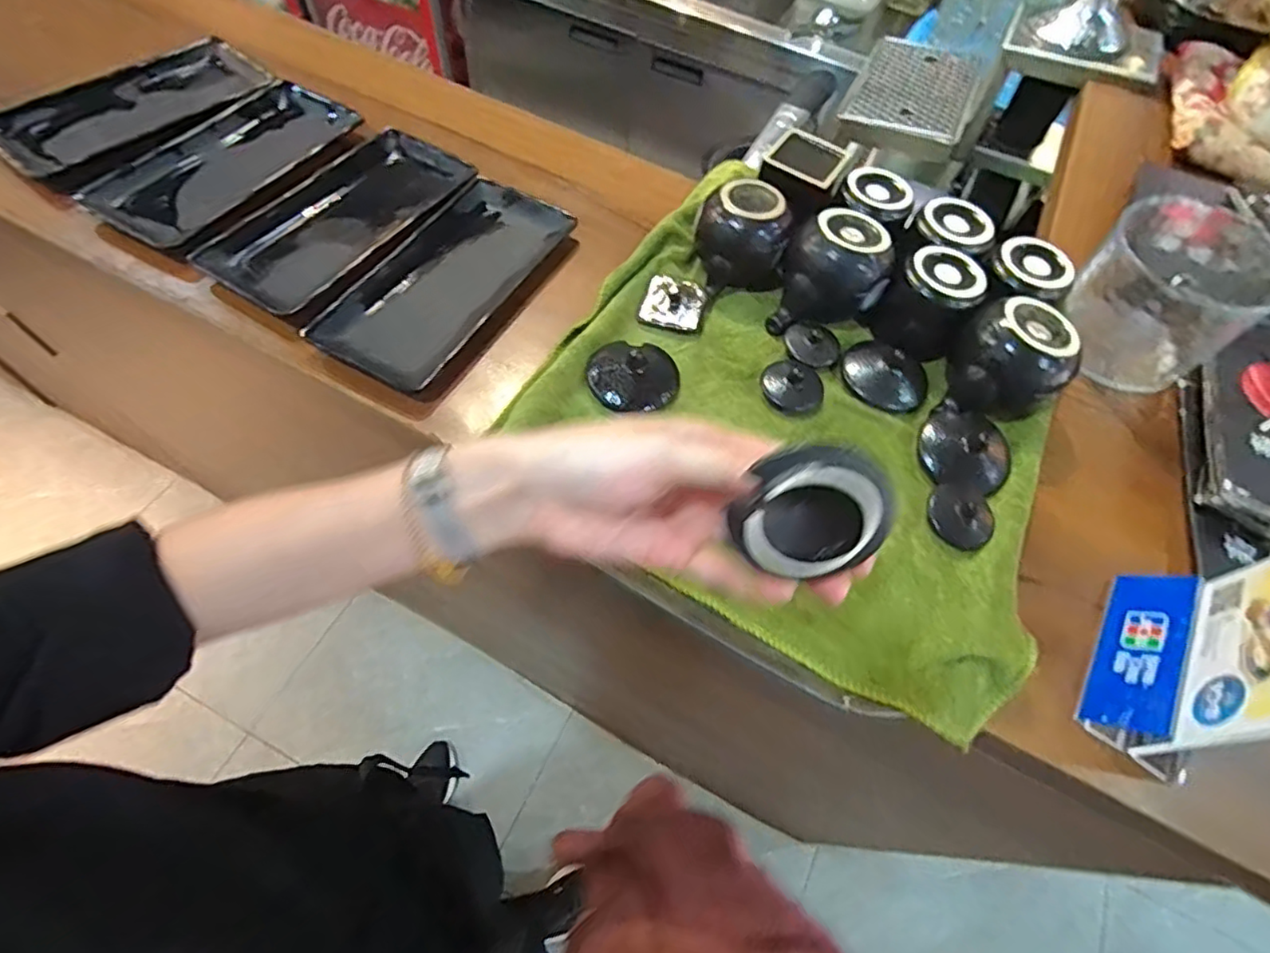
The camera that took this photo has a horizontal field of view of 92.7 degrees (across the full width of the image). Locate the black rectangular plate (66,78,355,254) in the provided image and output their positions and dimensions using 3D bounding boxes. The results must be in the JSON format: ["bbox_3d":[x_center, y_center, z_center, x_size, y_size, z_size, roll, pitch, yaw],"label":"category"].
[{"bbox_3d":[-0.322,-0.252,0.491,0.100,0.029,0.200,33,64,13],"label":"black rectangular plate"}]

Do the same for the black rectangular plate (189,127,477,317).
[{"bbox_3d":[-0.226,-0.205,0.471,0.098,0.021,0.203,31,63,12],"label":"black rectangular plate"}]

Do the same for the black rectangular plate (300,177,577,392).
[{"bbox_3d":[-0.136,-0.152,0.453,0.096,0.025,0.205,26,63,9],"label":"black rectangular plate"}]

